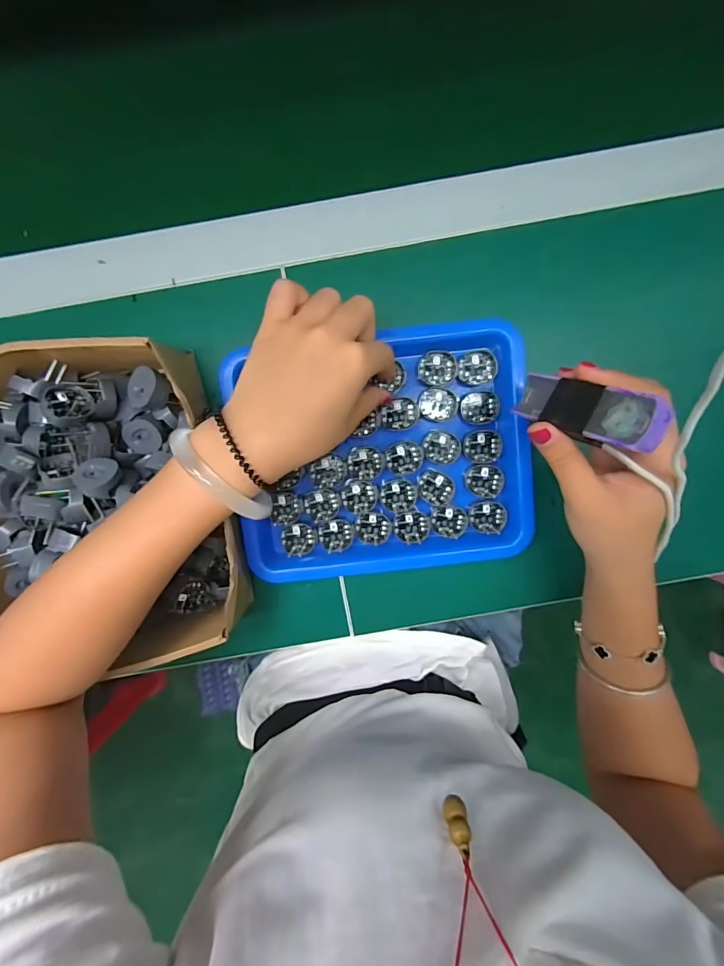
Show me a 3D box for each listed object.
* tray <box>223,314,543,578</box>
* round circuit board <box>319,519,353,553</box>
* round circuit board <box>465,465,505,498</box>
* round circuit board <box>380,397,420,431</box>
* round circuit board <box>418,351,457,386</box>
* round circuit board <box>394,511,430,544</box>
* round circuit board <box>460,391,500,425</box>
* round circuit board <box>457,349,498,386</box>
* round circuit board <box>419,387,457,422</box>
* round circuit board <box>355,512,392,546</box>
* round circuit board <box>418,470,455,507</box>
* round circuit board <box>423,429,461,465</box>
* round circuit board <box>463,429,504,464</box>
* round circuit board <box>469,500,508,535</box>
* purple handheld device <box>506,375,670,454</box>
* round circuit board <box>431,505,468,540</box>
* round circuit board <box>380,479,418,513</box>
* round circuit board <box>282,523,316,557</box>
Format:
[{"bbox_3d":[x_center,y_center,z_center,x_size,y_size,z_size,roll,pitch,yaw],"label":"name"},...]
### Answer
[{"bbox_3d":[0.016,-0.021,0.315,0.213,0.022,0.181,-4,97,-1],"label":"tray"},{"bbox_3d":[-0.020,0.042,0.326,0.026,0.004,0.024,0,97,-1],"label":"round circuit board"},{"bbox_3d":[0.095,-0.001,0.322,0.028,0.004,0.025,5,97,-2],"label":"round circuit board"},{"bbox_3d":[0.029,-0.052,0.314,0.029,0.004,0.023,-16,97,1],"label":"round circuit board"},{"bbox_3d":[0.056,-0.085,0.310,0.028,0.004,0.024,-2,97,-1],"label":"round circuit board"},{"bbox_3d":[0.039,0.035,0.326,0.026,0.004,0.025,-6,97,0],"label":"round circuit board"},{"bbox_3d":[0.089,-0.056,0.314,0.028,0.004,0.024,-5,97,0],"label":"round circuit board"},{"bbox_3d":[0.086,-0.085,0.310,0.027,0.004,0.024,-5,97,-1],"label":"round circuit board"},{"bbox_3d":[0.057,-0.059,0.314,0.028,0.004,0.025,9,97,-2],"label":"round circuit board"},{"bbox_3d":[0.009,0.036,0.326,0.028,0.004,0.025,-4,97,-1],"label":"round circuit board"},{"bbox_3d":[0.058,0.004,0.322,0.027,0.004,0.027,-5,97,0],"label":"round circuit board"},{"bbox_3d":[0.061,-0.027,0.318,0.028,0.004,0.025,17,97,-3],"label":"round circuit board"},{"bbox_3d":[0.092,-0.027,0.318,0.028,0.004,0.025,-6,97,0],"label":"round circuit board"},{"bbox_3d":[0.098,0.027,0.325,0.028,0.006,0.025,6,97,-2],"label":"round circuit board"},{"bbox_3d":[0.117,-0.038,0.227,0.010,0.079,0.027,25,97,-39],"label":"purple handheld device"},{"bbox_3d":[0.068,0.030,0.325,0.028,0.004,0.024,12,97,-3],"label":"round circuit board"},{"bbox_3d":[0.029,0.010,0.323,0.027,0.004,0.025,-5,97,0],"label":"round circuit board"},{"bbox_3d":[-0.050,0.044,0.327,0.025,0.004,0.024,0,97,-1],"label":"round circuit board"}]

